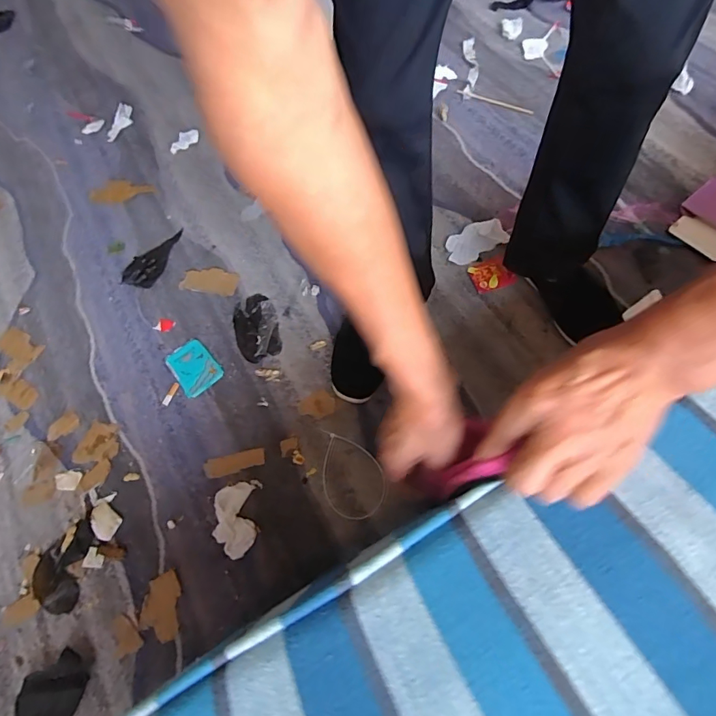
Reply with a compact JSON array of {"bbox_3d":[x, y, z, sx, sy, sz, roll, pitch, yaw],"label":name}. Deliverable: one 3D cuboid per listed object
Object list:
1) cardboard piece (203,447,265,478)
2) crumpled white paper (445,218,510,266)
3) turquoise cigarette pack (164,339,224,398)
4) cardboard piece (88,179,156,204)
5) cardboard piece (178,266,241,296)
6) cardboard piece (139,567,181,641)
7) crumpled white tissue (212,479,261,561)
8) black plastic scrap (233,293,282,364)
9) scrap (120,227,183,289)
[{"bbox_3d":[-0.211,0.179,0.739,0.104,0.007,0.034,-17,65,1],"label":"cardboard piece"},{"bbox_3d":[0.234,-0.232,0.861,0.116,0.025,0.070,-24,65,-3],"label":"crumpled white paper"},{"bbox_3d":[-0.312,0.016,0.821,0.077,0.014,0.107,-41,67,-10],"label":"turquoise cigarette pack"},{"bbox_3d":[-0.570,-0.406,1.054,0.158,0.008,0.077,1,67,8],"label":"cardboard piece"},{"bbox_3d":[-0.310,-0.163,0.908,0.122,0.005,0.061,9,68,12],"label":"cardboard piece"},{"bbox_3d":[-0.292,0.365,0.639,0.056,0.015,0.090,-10,65,-2],"label":"cardboard piece"},{"bbox_3d":[-0.195,0.253,0.686,0.068,0.021,0.113,-3,66,7],"label":"crumpled white tissue"},{"bbox_3d":[-0.198,-0.061,0.846,0.083,0.009,0.142,-20,65,-1],"label":"black plastic scrap"},{"bbox_3d":[-0.451,-0.223,0.948,0.079,0.006,0.158,12,69,13],"label":"scrap"}]

